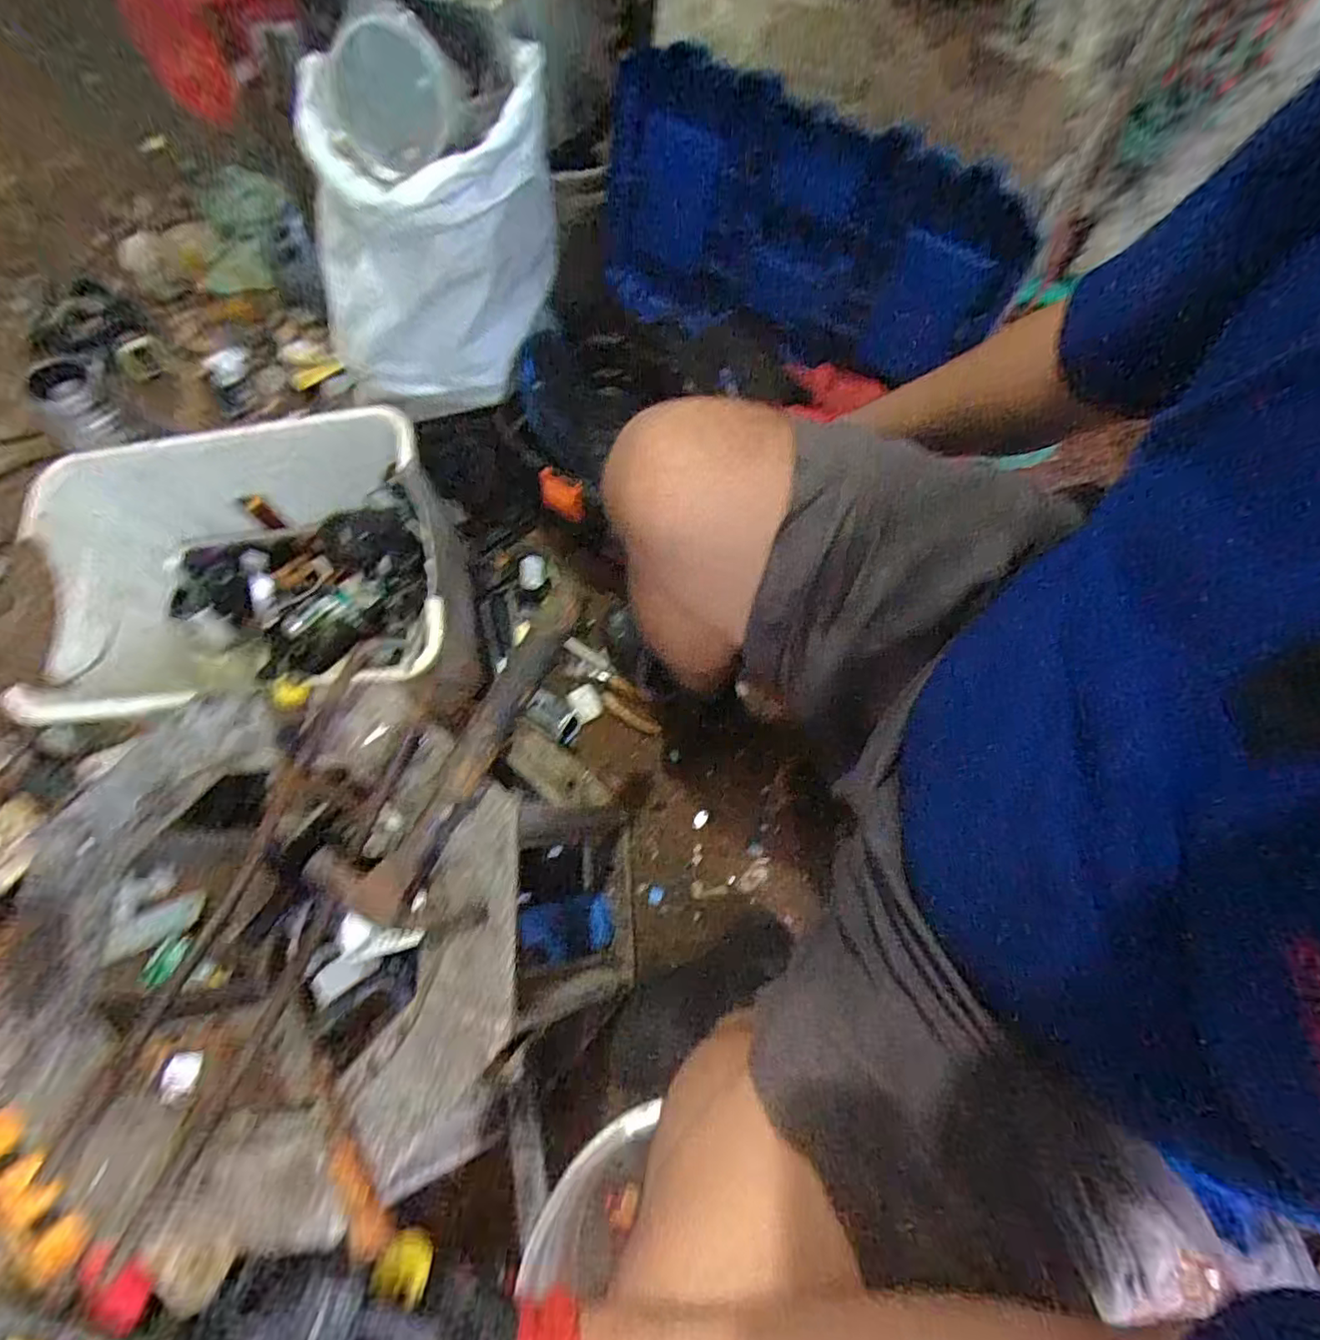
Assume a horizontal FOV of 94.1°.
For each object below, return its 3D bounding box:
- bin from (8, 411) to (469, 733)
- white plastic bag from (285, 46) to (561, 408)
[{"bbox_3d":[-0.471,-0.105,0.744,0.422,0.219,0.294,-14,75,-4],"label":"bin"},{"bbox_3d":[-0.255,-0.487,0.703,0.270,0.245,0.233,-3,74,-1],"label":"white plastic bag"}]

